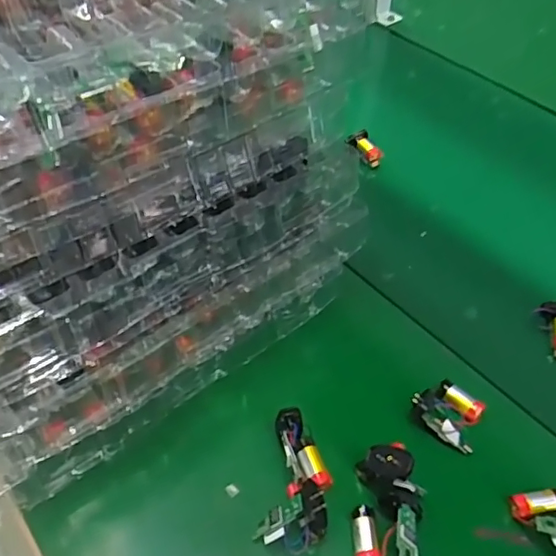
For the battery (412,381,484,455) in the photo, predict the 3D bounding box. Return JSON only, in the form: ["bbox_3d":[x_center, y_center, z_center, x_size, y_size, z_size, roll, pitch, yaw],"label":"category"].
[{"bbox_3d":[0.132,0.102,0.430,0.052,0.025,0.046,37,58,27],"label":"battery"}]

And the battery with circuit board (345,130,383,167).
[{"bbox_3d":[0.103,-0.156,0.669,0.025,0.020,0.060,-19,53,-12],"label":"battery with circuit board"}]

